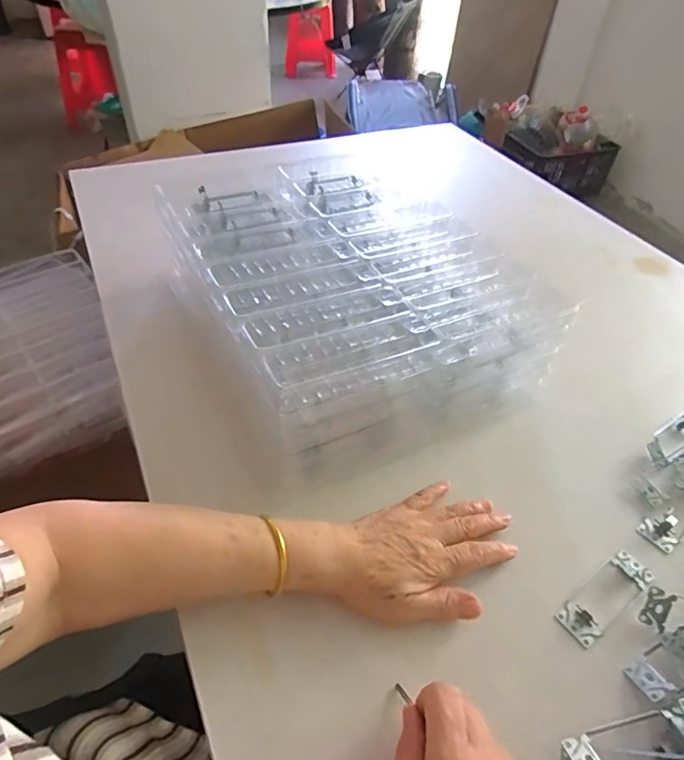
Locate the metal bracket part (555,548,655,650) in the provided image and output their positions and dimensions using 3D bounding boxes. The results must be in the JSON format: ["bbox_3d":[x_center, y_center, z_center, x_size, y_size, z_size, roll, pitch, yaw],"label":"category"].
[{"bbox_3d":[0.239,0.192,0.455,0.108,0.008,0.038,-25,52,-24],"label":"metal bracket part"}]

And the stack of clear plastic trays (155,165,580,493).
[{"bbox_3d":[0.002,-0.103,0.638,0.358,0.143,0.414,-20,50,-20],"label":"stack of clear plastic trays"}]

